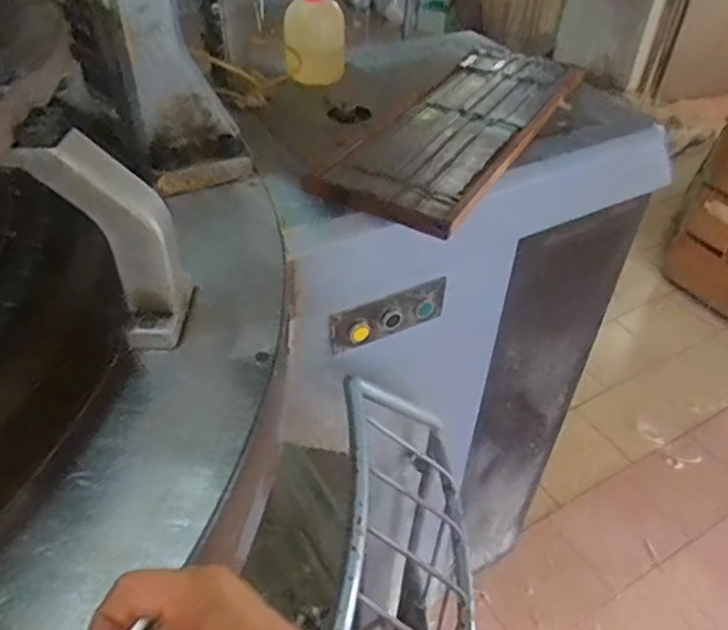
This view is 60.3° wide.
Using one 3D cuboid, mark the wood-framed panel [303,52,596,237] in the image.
[{"bbox_3d":[0.127,-0.246,0.795,0.174,0.025,0.481,23,45,21],"label":"wood-framed panel"}]

